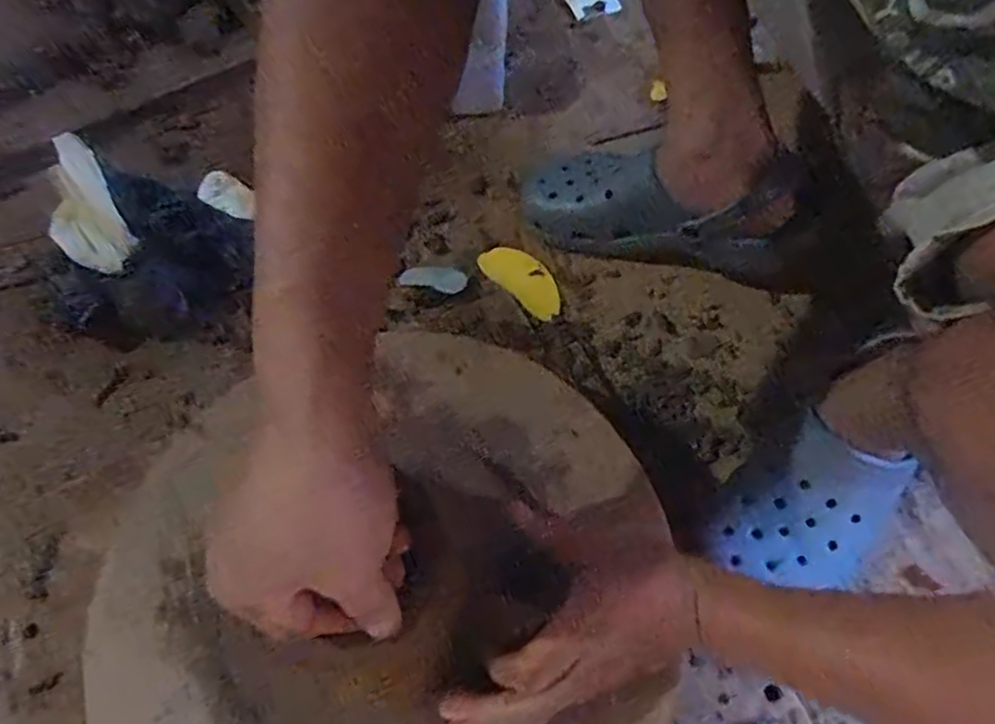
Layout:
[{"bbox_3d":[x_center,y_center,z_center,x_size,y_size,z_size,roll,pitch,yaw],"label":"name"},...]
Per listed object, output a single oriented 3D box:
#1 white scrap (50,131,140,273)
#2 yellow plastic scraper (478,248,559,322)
[{"bbox_3d":[-0.399,-0.152,0.637,0.066,0.011,0.133,-17,92,-5],"label":"white scrap"},{"bbox_3d":[0.027,-0.087,0.684,0.047,0.005,0.102,-42,71,-15],"label":"yellow plastic scraper"}]

